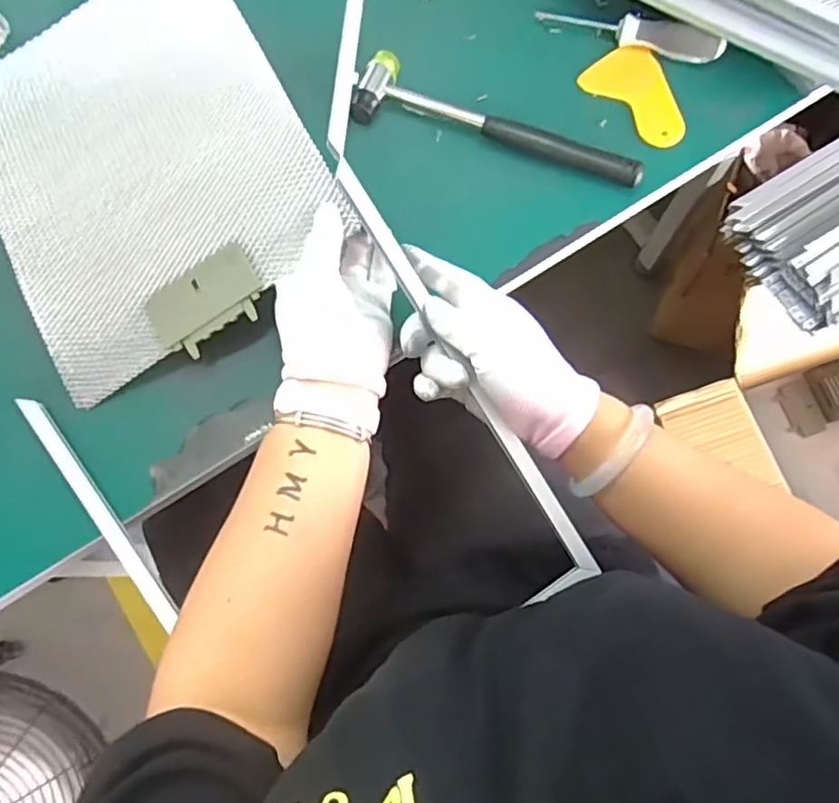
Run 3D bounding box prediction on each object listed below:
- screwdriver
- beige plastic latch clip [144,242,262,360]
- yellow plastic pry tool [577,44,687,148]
[{"bbox_3d":[0.182,-0.321,0.552,0.155,0.024,0.029,21,76,8],"label":"screwdriver"},{"bbox_3d":[-0.156,-0.072,0.466,0.086,0.005,0.057,-32,81,9],"label":"beige plastic latch clip"},{"bbox_3d":[0.191,-0.262,0.544,0.061,0.011,0.098,-42,77,-9],"label":"yellow plastic pry tool"}]

